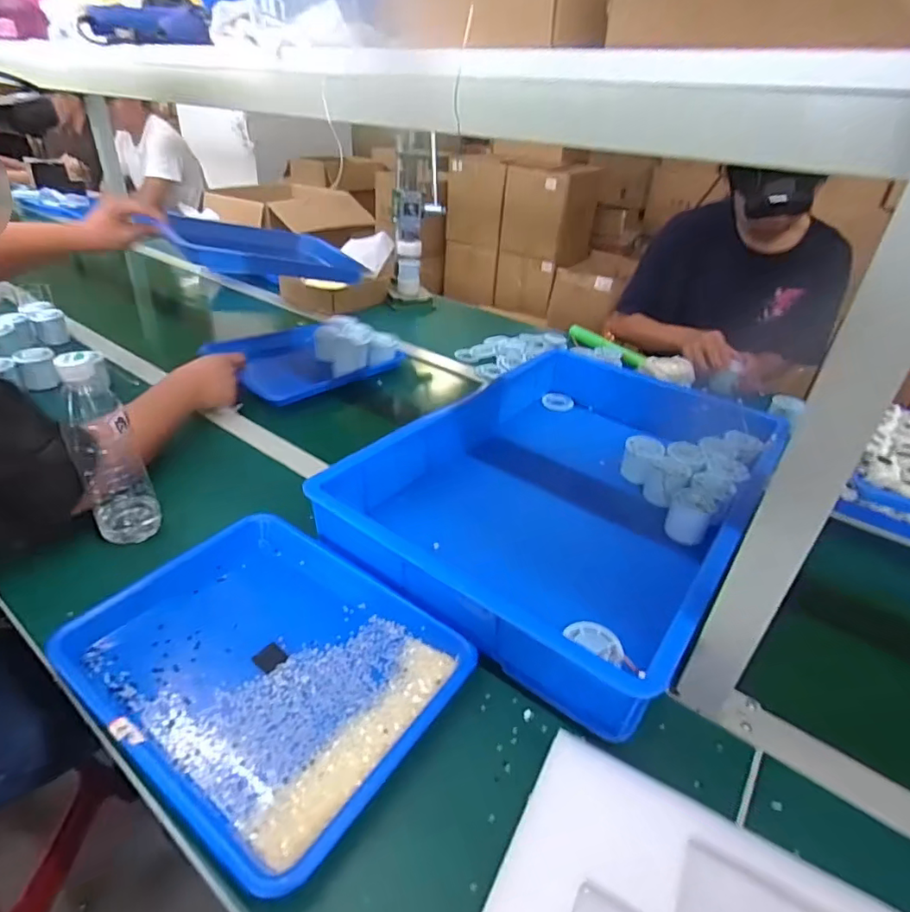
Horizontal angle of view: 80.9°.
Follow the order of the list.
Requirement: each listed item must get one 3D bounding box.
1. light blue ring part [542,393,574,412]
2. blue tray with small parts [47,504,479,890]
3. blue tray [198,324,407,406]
[{"bbox_3d":[0.194,-0.102,0.999,0.059,0.010,0.043,13,61,6],"label":"light blue ring part"},{"bbox_3d":[-0.180,0.184,0.508,0.341,0.030,0.248,25,41,27],"label":"blue tray with small parts"},{"bbox_3d":[-0.296,-0.205,1.072,0.320,0.040,0.253,-23,42,-37],"label":"blue tray"}]

